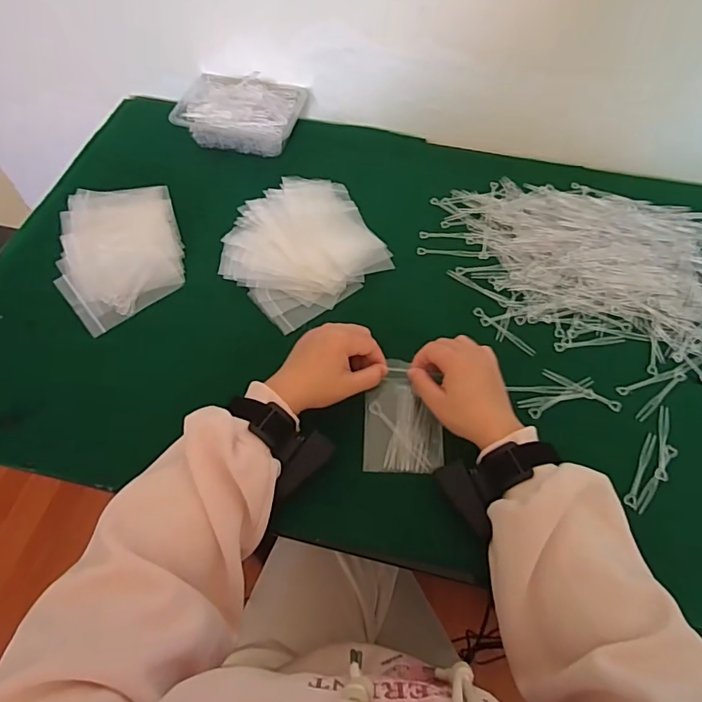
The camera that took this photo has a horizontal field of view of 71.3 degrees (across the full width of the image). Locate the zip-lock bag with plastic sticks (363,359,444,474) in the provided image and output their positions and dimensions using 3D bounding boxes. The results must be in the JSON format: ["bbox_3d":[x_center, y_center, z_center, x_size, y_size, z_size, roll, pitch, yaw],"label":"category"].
[{"bbox_3d":[0.054,0.067,0.499,0.079,0.008,0.110,2,76,1],"label":"zip-lock bag with plastic sticks"}]

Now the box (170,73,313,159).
[{"bbox_3d":[-0.165,-0.362,0.746,0.177,0.052,0.117,12,58,6],"label":"box"}]

